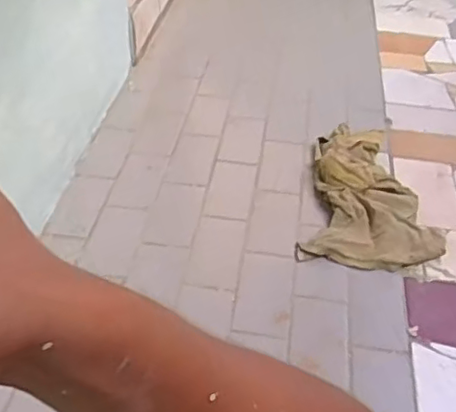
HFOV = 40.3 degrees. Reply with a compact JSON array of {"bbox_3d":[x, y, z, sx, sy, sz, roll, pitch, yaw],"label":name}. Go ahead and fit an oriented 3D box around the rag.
[{"bbox_3d":[0.318,-0.028,1.339,0.284,0.062,0.421,10,40,8],"label":"rag"}]

